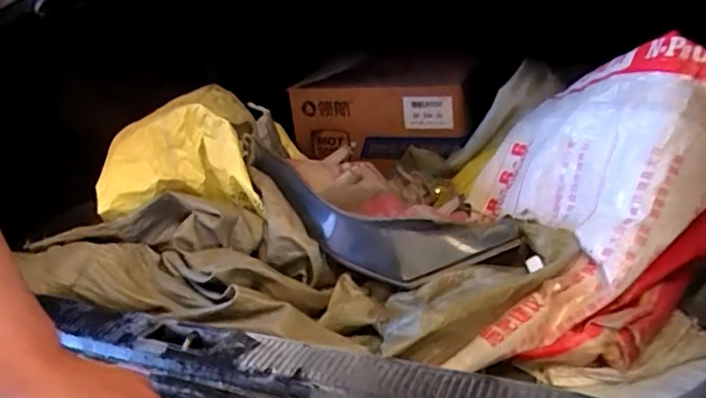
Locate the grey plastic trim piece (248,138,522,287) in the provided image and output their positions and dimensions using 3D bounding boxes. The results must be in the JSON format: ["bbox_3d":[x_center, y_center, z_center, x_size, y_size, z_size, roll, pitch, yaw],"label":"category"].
[{"bbox_3d":[0.003,0.030,0.786,0.420,0.091,0.099,19,29,24],"label":"grey plastic trim piece"}]

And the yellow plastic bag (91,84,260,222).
[{"bbox_3d":[-0.262,-0.058,0.847,0.237,0.140,0.130,-7,22,2],"label":"yellow plastic bag"}]

